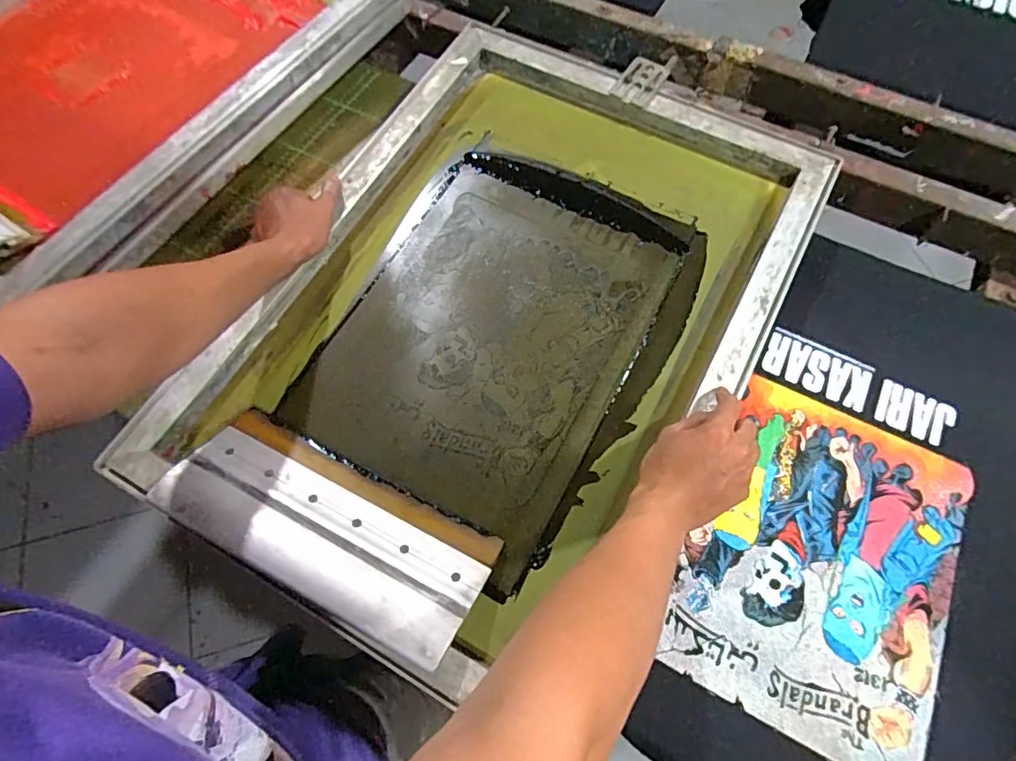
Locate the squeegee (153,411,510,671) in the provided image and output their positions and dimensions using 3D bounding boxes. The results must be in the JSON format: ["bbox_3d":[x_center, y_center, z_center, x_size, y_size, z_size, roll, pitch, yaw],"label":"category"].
[{"bbox_3d":[-0.165,0.137,0.490,0.291,0.028,0.122,25,44,10],"label":"squeegee"}]

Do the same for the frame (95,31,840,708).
[{"bbox_3d":[0.004,-0.084,0.588,0.492,0.059,0.702,28,68,12],"label":"frame"}]

